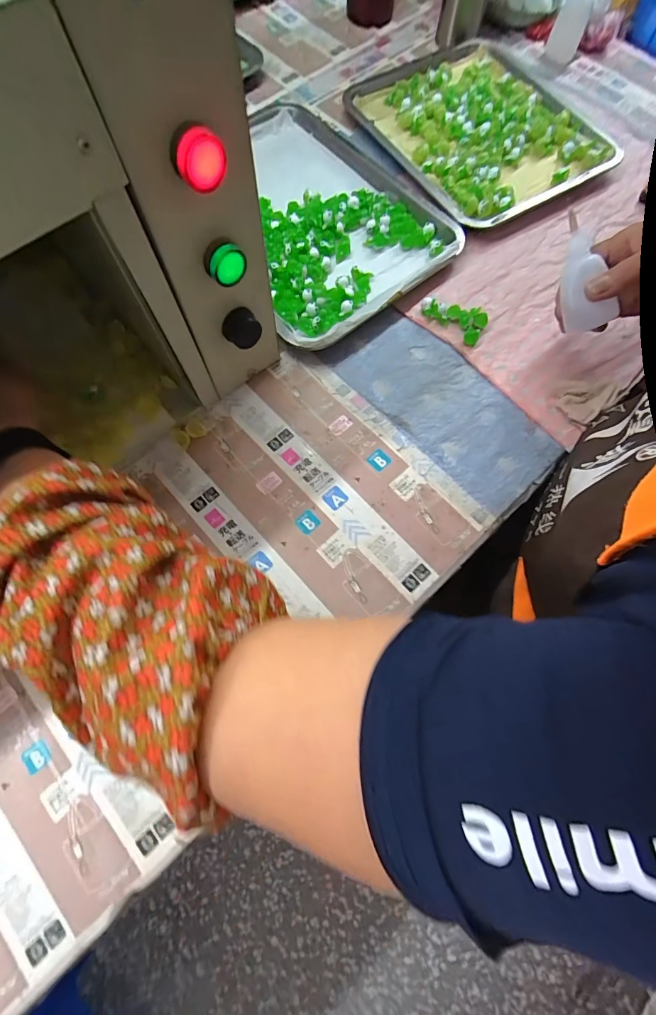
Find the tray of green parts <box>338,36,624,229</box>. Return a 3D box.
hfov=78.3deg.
[{"bbox_3d":[0.198,-0.485,0.516,0.237,0.019,0.285,-30,75,-10],"label":"tray of green parts"}]

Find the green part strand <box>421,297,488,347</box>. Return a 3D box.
[{"bbox_3d":[0.140,-0.213,0.447,0.073,0.018,0.039,37,75,10],"label":"green part strand"}]

